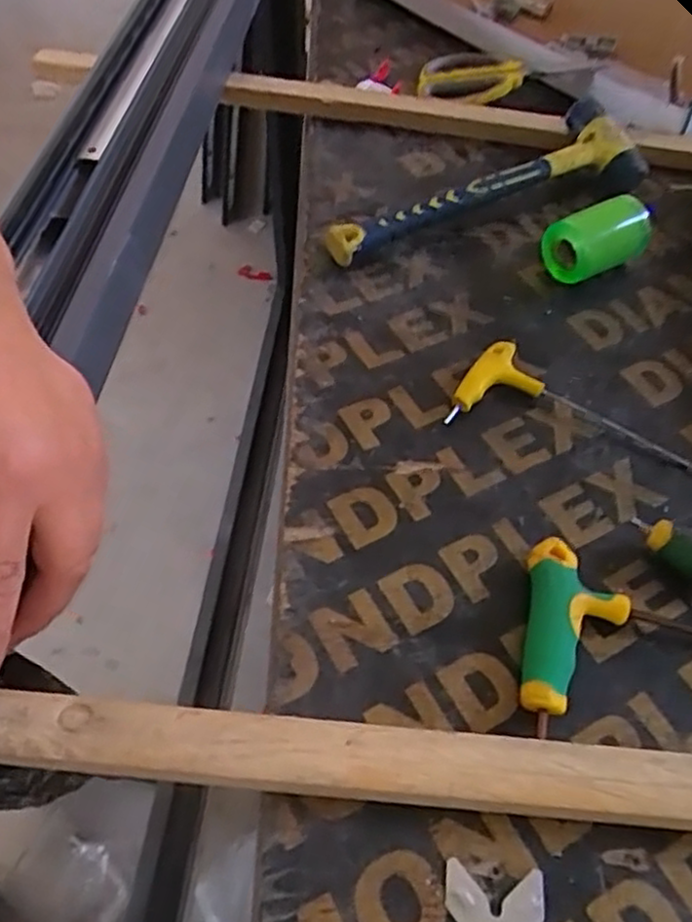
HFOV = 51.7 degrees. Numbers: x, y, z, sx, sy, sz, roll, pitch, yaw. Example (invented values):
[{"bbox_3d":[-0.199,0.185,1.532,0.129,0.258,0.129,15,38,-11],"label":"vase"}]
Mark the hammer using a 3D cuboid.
[{"bbox_3d":[0.102,-0.201,0.518,0.260,0.034,0.073,-24,58,-18],"label":"hammer"}]

